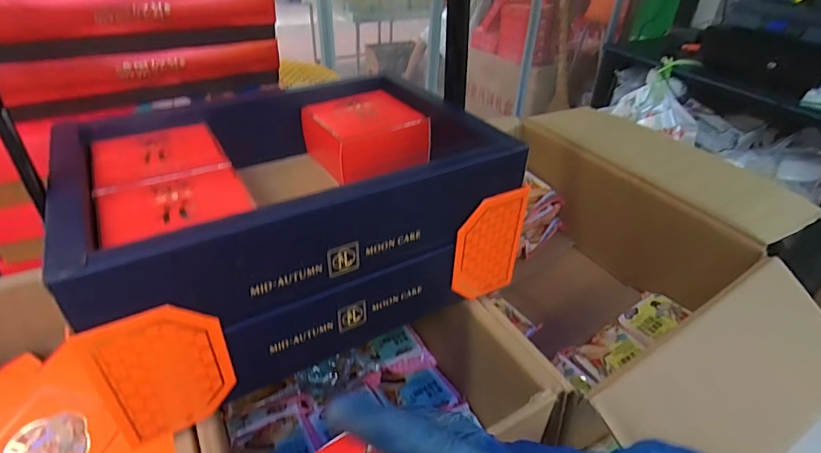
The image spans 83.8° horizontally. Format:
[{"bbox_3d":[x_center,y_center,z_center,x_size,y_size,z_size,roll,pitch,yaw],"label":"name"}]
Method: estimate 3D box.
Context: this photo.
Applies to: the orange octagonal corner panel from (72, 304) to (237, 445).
[{"bbox_3d":[-0.172,0.106,0.328,0.079,0.124,0.010,-16,39,-27],"label":"orange octagonal corner panel"}]

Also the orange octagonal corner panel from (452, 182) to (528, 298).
[{"bbox_3d":[0.077,0.023,0.451,0.076,0.119,0.006,-15,38,-24],"label":"orange octagonal corner panel"}]

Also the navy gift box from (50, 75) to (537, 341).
[{"bbox_3d":[-0.110,-0.048,0.435,0.351,0.084,0.243,-18,40,-25],"label":"navy gift box"}]

